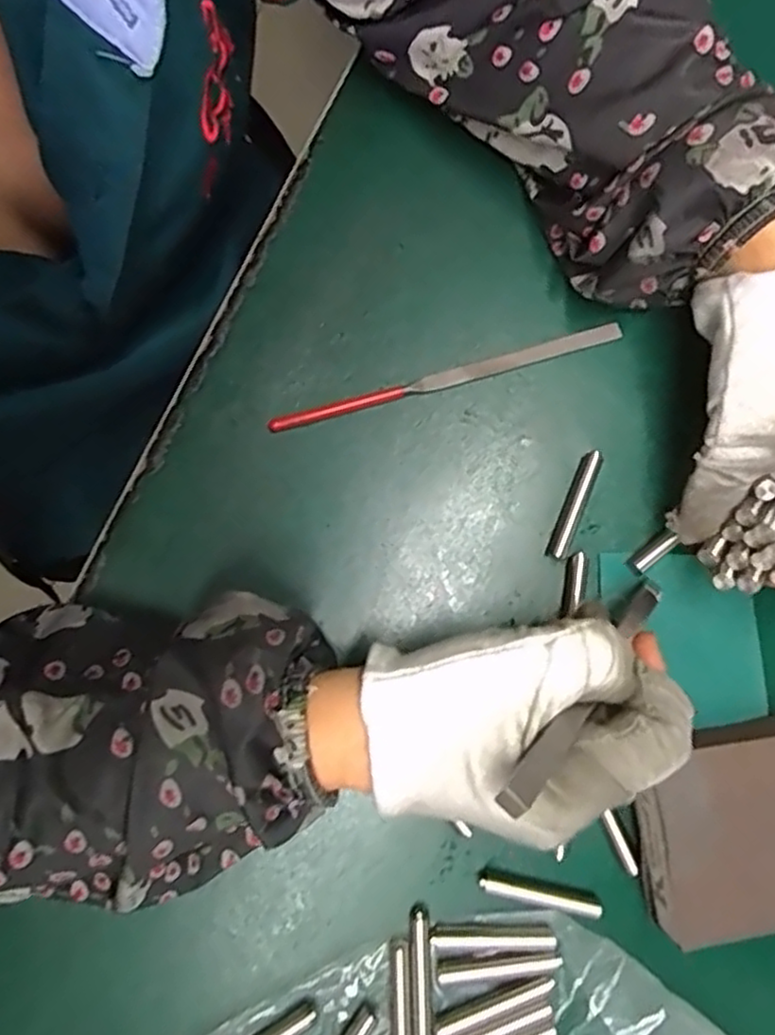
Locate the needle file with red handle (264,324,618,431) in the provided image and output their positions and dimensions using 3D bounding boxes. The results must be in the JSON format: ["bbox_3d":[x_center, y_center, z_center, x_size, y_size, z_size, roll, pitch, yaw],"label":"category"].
[{"bbox_3d":[0.026,-0.060,0.287,0.154,0.007,0.007,-17,82,-3],"label":"needle file with red handle"}]

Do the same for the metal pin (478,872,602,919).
[{"bbox_3d":[0.060,0.148,0.263,0.048,0.006,0.008,13,82,2],"label":"metal pin"}]

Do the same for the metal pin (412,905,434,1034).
[{"bbox_3d":[0.014,0.176,0.258,0.007,0.007,0.049,-2,81,-1],"label":"metal pin"}]

